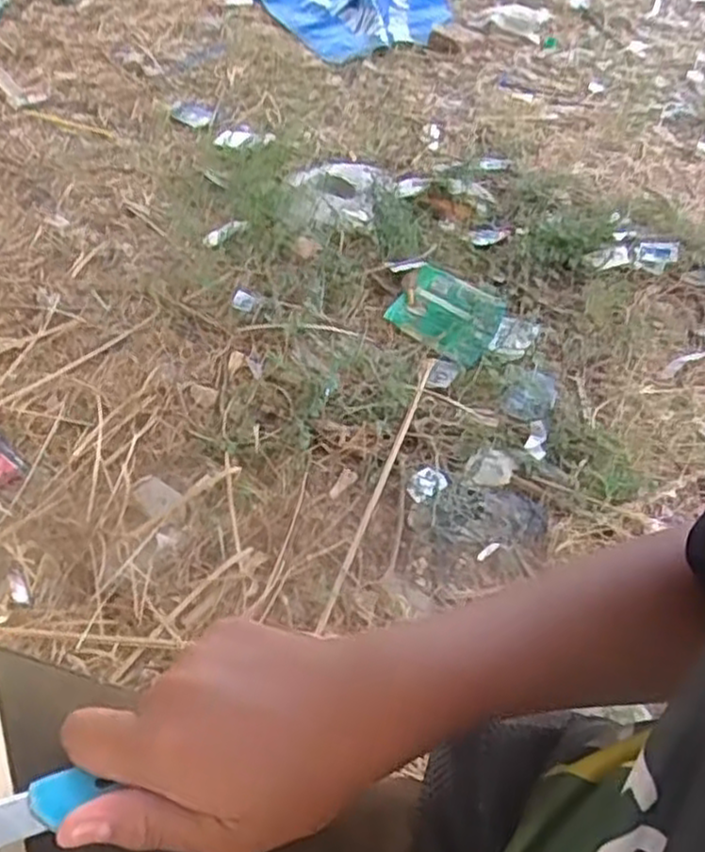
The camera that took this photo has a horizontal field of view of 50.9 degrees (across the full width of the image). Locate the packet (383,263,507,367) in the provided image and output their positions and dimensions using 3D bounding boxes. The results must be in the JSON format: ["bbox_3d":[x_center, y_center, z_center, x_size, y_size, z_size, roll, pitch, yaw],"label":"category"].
[{"bbox_3d":[0.144,-0.177,1.127,0.169,0.036,0.142,27,53,20],"label":"packet"}]

